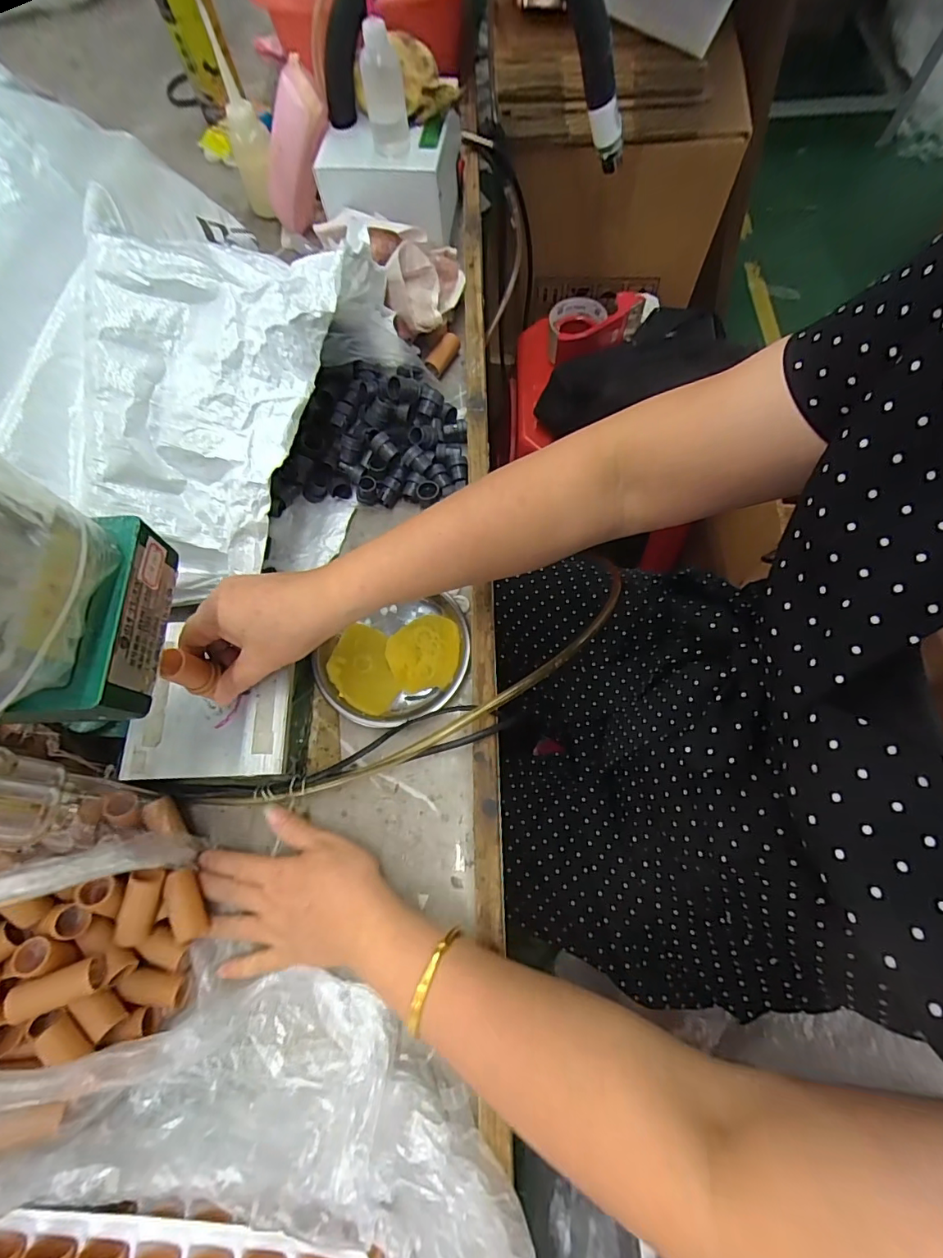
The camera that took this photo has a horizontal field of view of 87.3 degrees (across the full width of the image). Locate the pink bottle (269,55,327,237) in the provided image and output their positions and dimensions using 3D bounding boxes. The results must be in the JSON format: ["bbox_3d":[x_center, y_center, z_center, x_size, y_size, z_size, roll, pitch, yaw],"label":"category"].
[{"bbox_3d":[-0.204,-0.540,0.568,0.060,0.159,0.047,22,70,-23],"label":"pink bottle"}]

